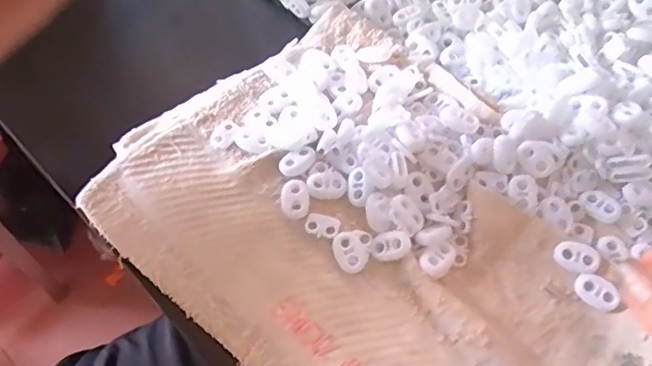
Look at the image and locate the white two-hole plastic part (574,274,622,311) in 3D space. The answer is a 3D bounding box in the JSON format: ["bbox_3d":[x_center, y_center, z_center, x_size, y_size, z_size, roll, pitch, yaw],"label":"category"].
[{"bbox_3d":[0.139,0.056,0.287,0.022,0.004,0.015,37,97,19],"label":"white two-hole plastic part"}]

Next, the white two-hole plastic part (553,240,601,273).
[{"bbox_3d":[0.131,0.040,0.292,0.023,0.004,0.016,24,81,13],"label":"white two-hole plastic part"}]

